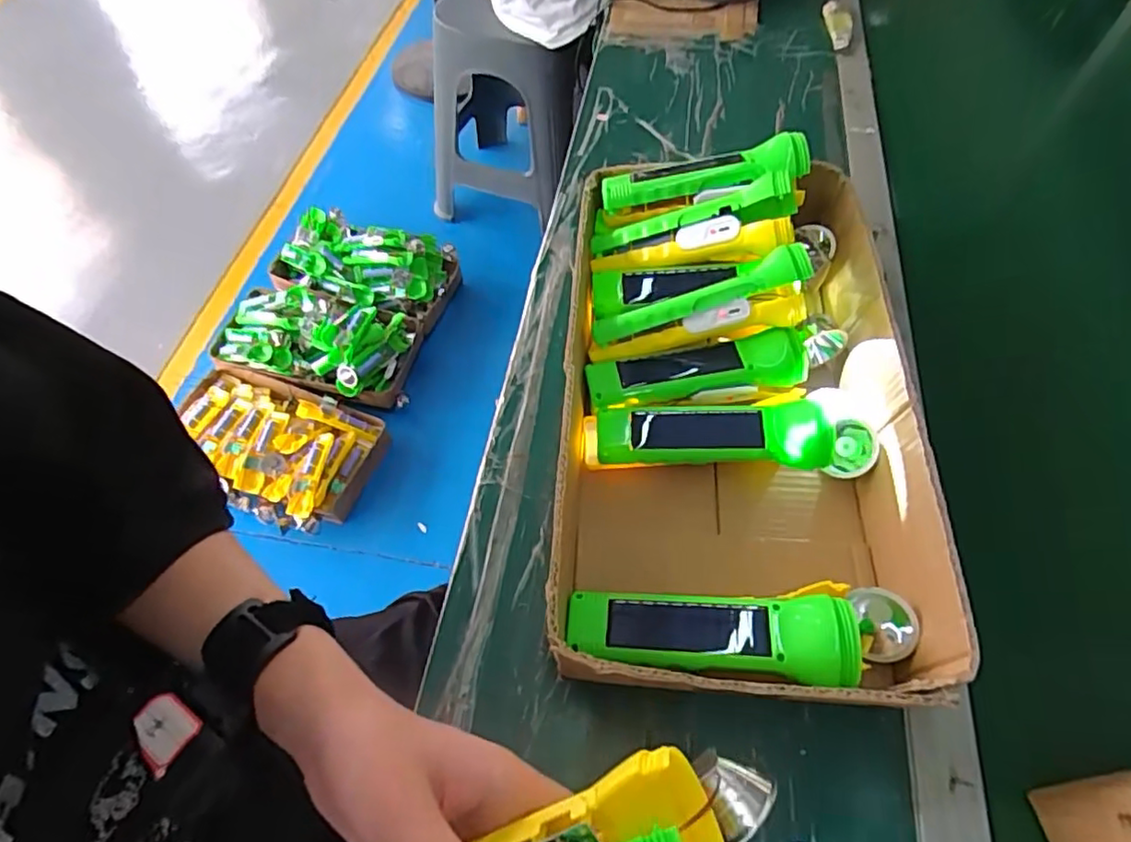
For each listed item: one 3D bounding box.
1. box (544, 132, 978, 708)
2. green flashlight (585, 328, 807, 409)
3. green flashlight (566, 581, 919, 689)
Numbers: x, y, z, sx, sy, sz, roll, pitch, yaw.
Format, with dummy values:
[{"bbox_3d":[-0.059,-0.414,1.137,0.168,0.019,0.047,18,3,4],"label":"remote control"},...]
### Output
[{"bbox_3d":[0.113,-0.025,0.451,0.236,0.109,0.420,4,59,1],"label":"box"},{"bbox_3d":[0.099,-0.039,0.474,0.162,0.034,0.044,-6,59,-5],"label":"green flashlight"},{"bbox_3d":[0.112,0.132,0.372,0.188,0.057,0.058,-1,59,-2],"label":"green flashlight"}]

